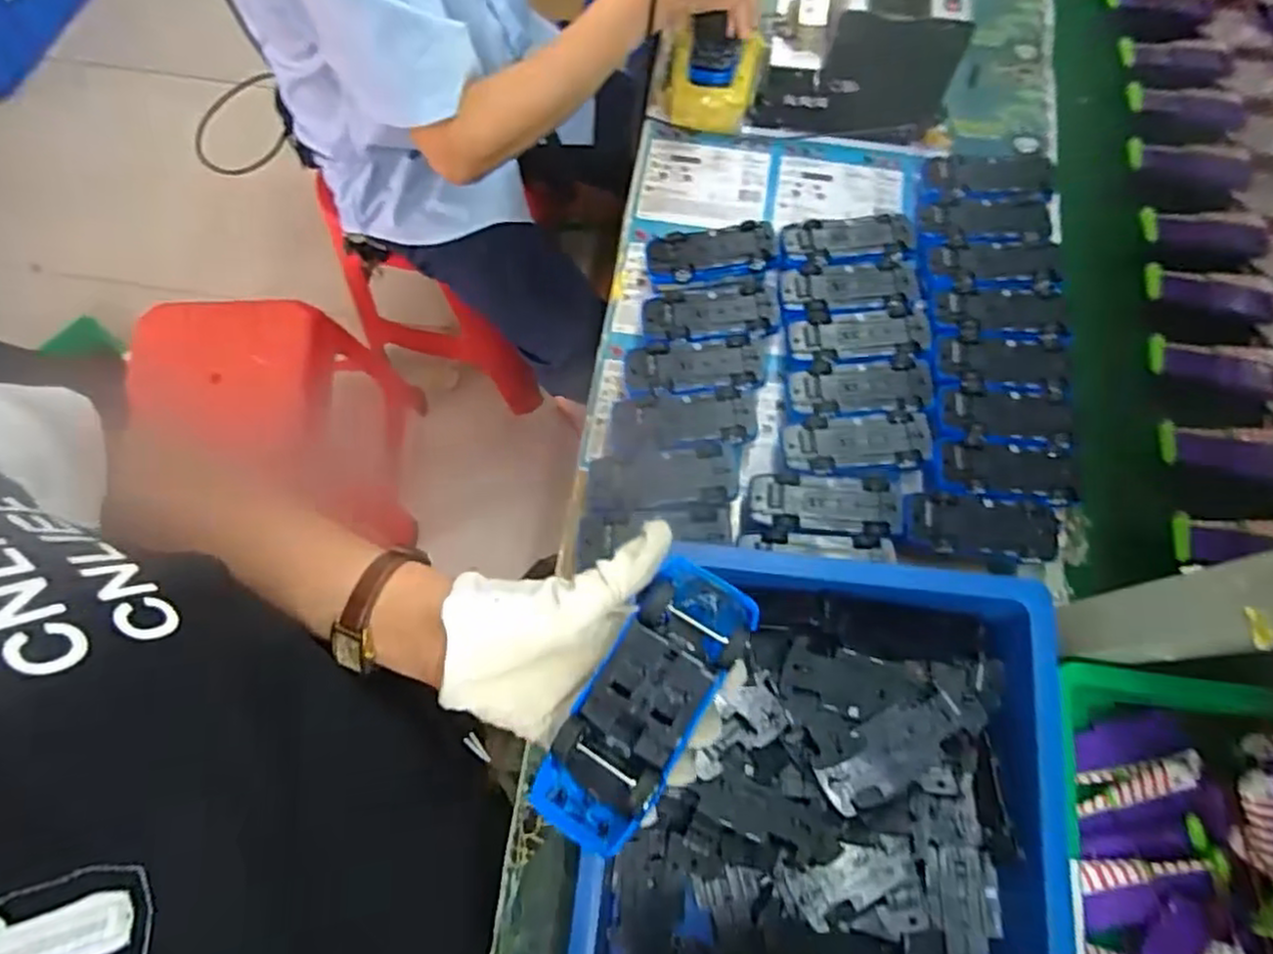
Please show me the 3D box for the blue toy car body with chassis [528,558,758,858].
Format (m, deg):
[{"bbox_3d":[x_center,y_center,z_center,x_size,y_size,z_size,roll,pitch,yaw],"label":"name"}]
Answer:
[{"bbox_3d":[0.004,0.105,0.326,0.051,0.031,0.131,31,79,9],"label":"blue toy car body with chassis"}]

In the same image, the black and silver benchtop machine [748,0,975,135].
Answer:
[{"bbox_3d":[0.231,-0.458,0.722,0.179,0.134,0.139,10,71,2],"label":"black and silver benchtop machine"}]

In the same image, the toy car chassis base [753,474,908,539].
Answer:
[{"bbox_3d":[0.160,0.022,0.588,0.124,0.012,0.050,4,71,0],"label":"toy car chassis base"}]

